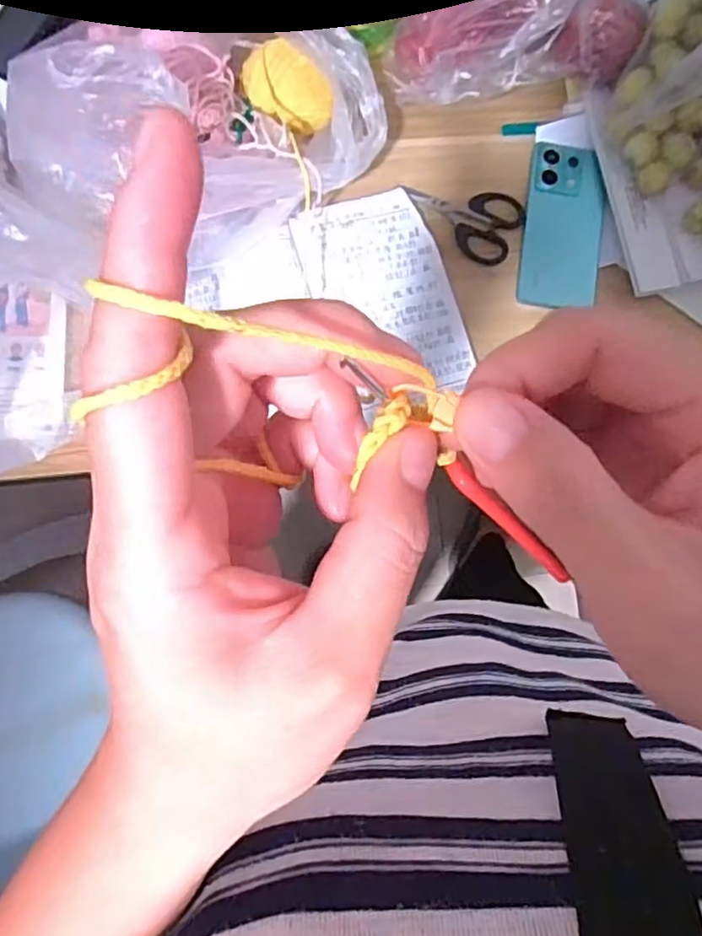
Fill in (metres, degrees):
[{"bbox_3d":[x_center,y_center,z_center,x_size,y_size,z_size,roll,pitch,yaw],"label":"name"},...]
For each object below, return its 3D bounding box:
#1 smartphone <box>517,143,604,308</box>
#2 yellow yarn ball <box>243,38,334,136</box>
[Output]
[{"bbox_3d":[0.202,-0.229,0.626,0.073,0.009,0.163,7,83,-3],"label":"smartphone"},{"bbox_3d":[-0.054,-0.326,0.568,0.072,0.047,0.059,-4,84,-5],"label":"yellow yarn ball"}]

